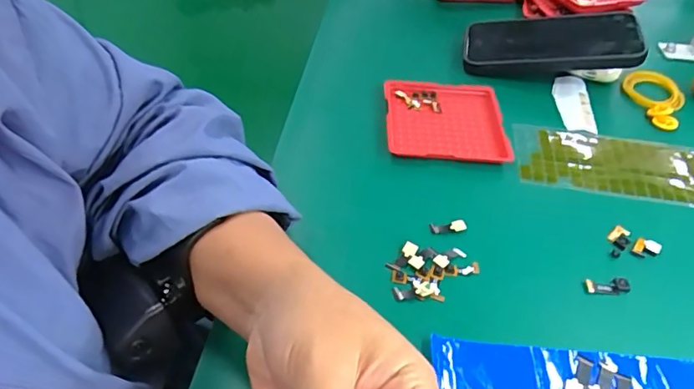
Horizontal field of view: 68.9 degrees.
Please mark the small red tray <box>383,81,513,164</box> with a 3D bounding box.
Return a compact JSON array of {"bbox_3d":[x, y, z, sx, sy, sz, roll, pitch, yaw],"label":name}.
[{"bbox_3d":[0.083,-0.064,0.431,0.098,0.010,0.097,1,47,-2],"label":"small red tray"}]

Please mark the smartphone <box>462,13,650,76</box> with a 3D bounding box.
[{"bbox_3d":[0.194,-0.147,0.489,0.155,0.020,0.081,2,48,17],"label":"smartphone"}]

